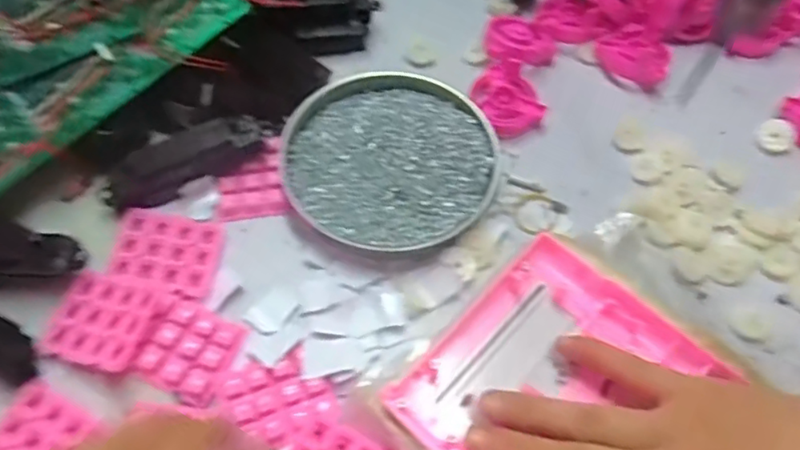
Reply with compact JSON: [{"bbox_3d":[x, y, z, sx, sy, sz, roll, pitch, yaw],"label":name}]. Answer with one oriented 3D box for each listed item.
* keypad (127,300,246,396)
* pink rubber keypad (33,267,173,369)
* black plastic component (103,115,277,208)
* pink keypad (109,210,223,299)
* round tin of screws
[{"bbox_3d":[-0.115,0.067,0.343,0.044,0.009,0.048,19,62,8],"label":"keypad"},{"bbox_3d":[-0.164,0.053,0.346,0.058,0.011,0.052,7,61,17],"label":"pink rubber keypad"},{"bbox_3d":[-0.130,-0.039,0.391,0.106,0.033,0.025,-24,64,-15],"label":"black plastic component"},{"bbox_3d":[-0.140,0.015,0.373,0.058,0.013,0.049,8,61,2],"label":"pink keypad"},{"bbox_3d":[-0.007,-0.046,0.411,0.135,0.019,0.127,1,61,-2],"label":"round tin of screws"}]

